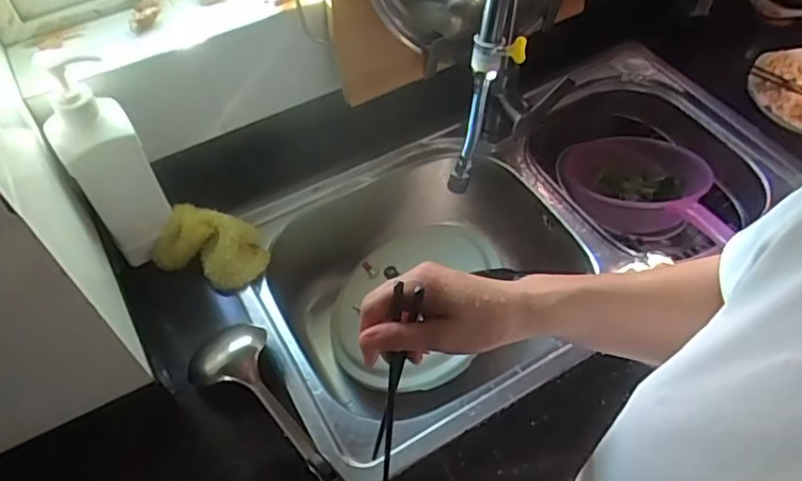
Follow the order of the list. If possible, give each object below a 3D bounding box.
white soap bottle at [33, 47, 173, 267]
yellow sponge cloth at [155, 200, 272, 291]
[{"bbox_3d":[-0.317,-0.085,0.676,0.077,0.248,0.061,-33,60,-21],"label":"white soap bottle"},{"bbox_3d":[-0.233,0.002,0.776,0.113,0.077,0.094,16,56,12],"label":"yellow sponge cloth"}]

